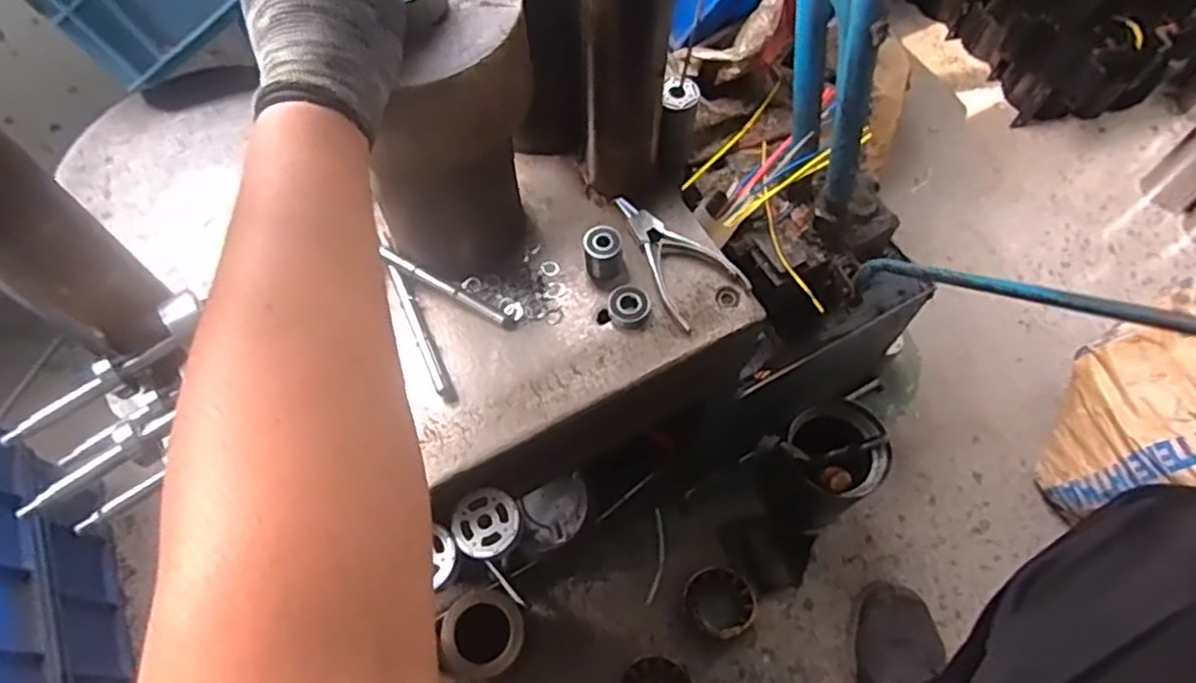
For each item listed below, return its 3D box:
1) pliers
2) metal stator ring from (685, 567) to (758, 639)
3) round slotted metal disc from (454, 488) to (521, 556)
[{"bbox_3d":[0.056,-0.073,0.584,0.068,0.015,0.132,-38,68,-17],"label":"pliers"},{"bbox_3d":[0.153,0.320,0.850,0.081,0.041,0.085,0,62,1],"label":"metal stator ring"},{"bbox_3d":[-0.086,0.139,0.531,0.050,0.006,0.051,0,62,1],"label":"round slotted metal disc"}]

